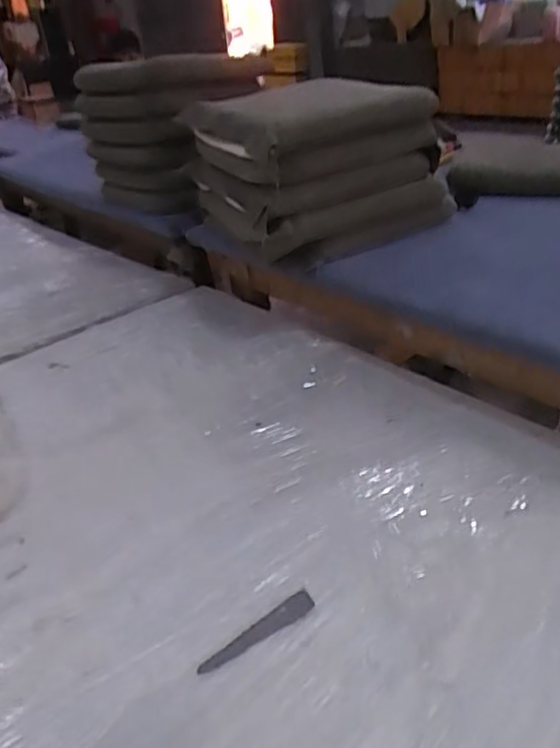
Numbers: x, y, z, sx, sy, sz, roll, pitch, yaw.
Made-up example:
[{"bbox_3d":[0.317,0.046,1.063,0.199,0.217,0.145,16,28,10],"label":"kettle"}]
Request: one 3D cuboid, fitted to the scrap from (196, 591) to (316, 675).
[{"bbox_3d":[-0.026,0.300,0.744,0.150,0.010,0.030,-24,35,-28],"label":"scrap"}]

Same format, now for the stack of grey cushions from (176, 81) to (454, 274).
[{"bbox_3d":[0.047,-0.475,1.468,0.428,0.306,0.500,-22,34,-25],"label":"stack of grey cushions"}]

